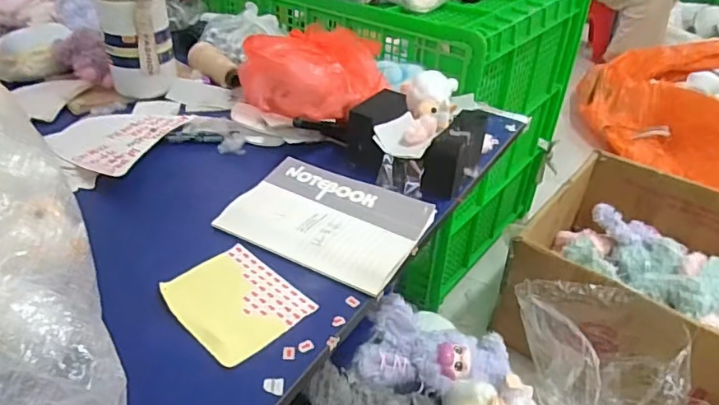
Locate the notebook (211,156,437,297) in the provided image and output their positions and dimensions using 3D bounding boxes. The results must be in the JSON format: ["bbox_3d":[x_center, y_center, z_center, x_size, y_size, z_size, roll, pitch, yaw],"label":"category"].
[{"bbox_3d":[-0.035,0.016,0.567,0.197,0.012,0.142,21,42,21],"label":"notebook"}]

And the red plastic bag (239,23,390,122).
[{"bbox_3d":[-0.071,-0.181,0.736,0.197,0.099,0.109,-2,36,-9],"label":"red plastic bag"}]

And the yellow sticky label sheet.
[{"bbox_3d":[-0.114,0.089,0.477,0.121,0.004,0.100,31,40,31],"label":"yellow sticky label sheet"}]

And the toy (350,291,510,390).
[{"bbox_3d":[0.117,0.208,0.742,0.201,0.065,0.112,6,36,2],"label":"toy"}]

